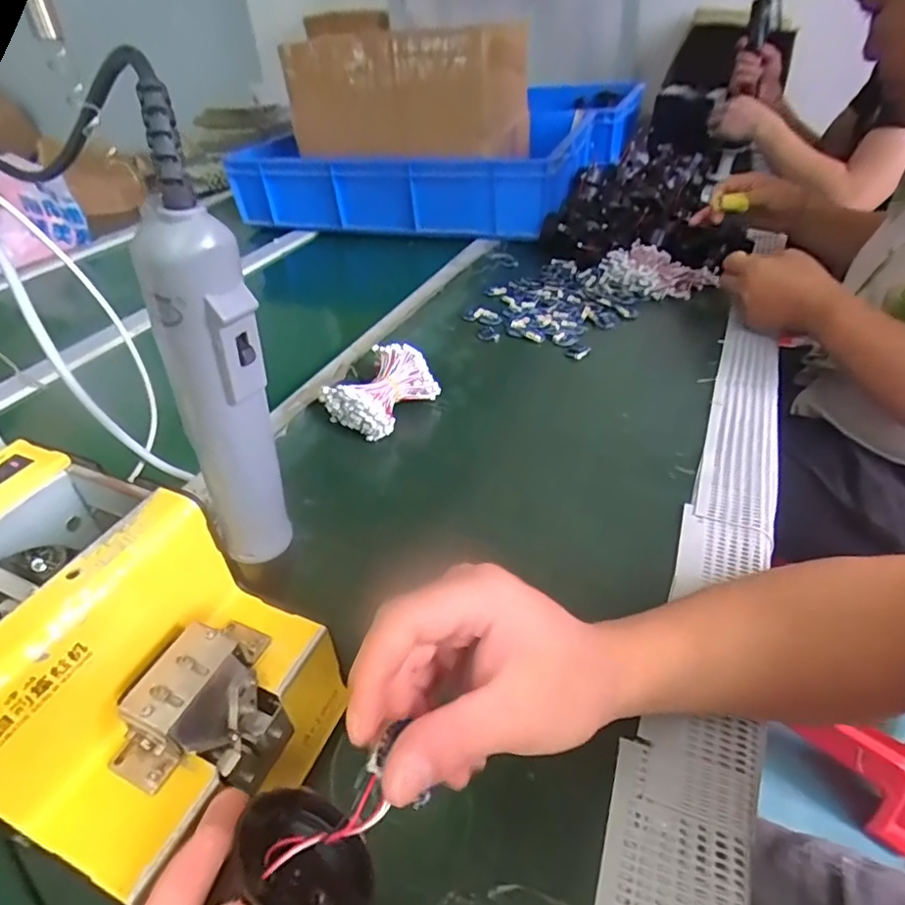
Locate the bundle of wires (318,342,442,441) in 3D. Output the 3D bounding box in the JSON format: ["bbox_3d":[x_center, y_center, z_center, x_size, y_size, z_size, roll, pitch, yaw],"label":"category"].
[{"bbox_3d":[-0.068,-0.061,0.545,0.071,0.046,0.092,20,44,28],"label":"bundle of wires"}]

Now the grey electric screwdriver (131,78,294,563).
[{"bbox_3d":[-0.093,-0.027,0.226,0.033,0.186,0.024,-29,45,-28],"label":"grey electric screwdriver"}]

